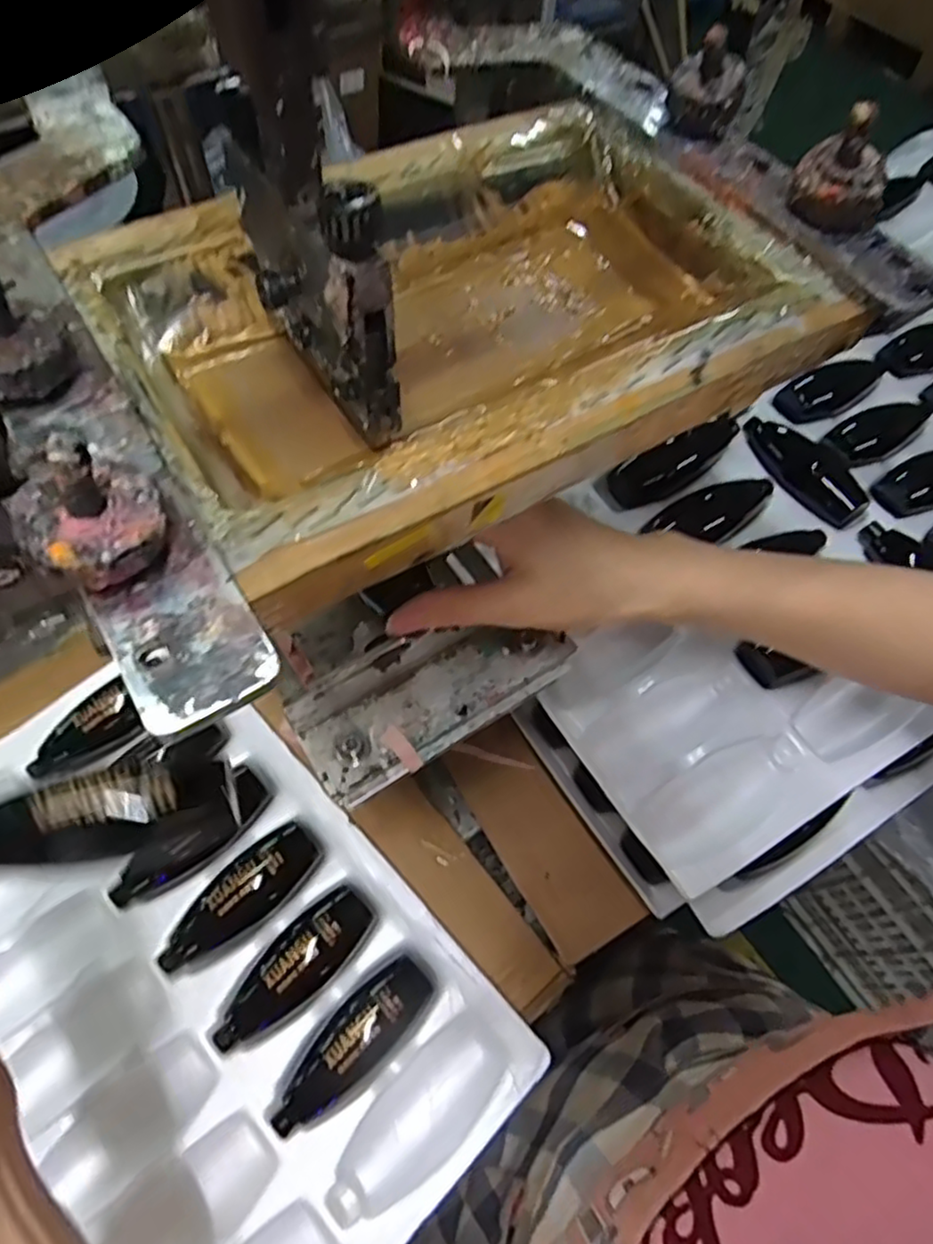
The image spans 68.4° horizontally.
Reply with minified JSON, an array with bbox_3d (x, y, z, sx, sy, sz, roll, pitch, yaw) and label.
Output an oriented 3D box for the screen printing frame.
[{"bbox_3d":[0.001,-0.109,0.244,0.230,0.031,0.169,-27,67,-17],"label":"screen printing frame"}]

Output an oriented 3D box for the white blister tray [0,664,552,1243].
[{"bbox_3d":[-0.276,0.282,0.335,0.545,0.041,0.367,-39,71,-22],"label":"white blister tray"}]

